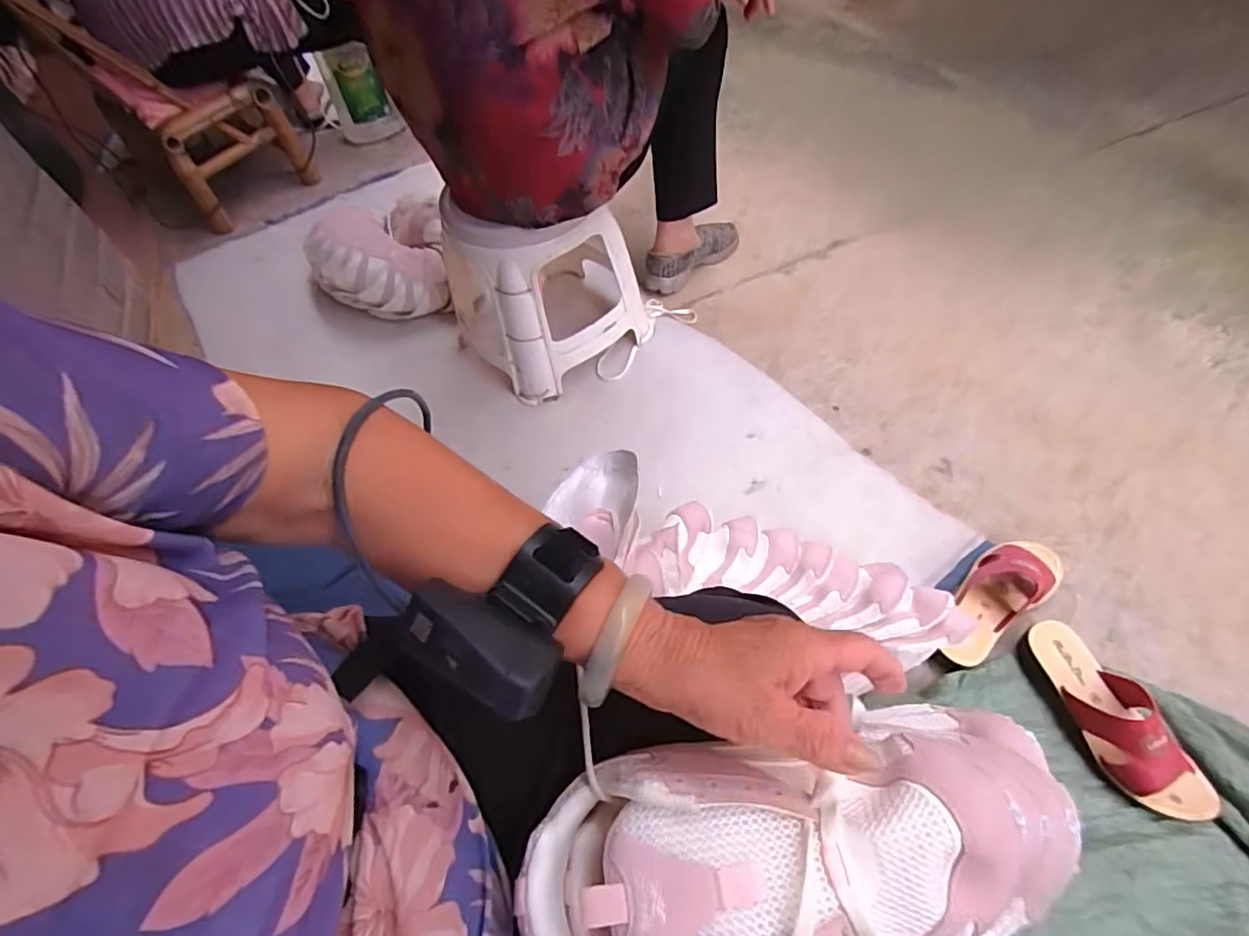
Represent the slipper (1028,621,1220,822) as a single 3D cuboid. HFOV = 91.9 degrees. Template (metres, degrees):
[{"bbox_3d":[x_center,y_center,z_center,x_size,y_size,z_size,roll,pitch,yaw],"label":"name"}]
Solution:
[{"bbox_3d":[0.563,0.279,0.690,0.089,0.069,0.229,-19,56,-8],"label":"slipper"}]

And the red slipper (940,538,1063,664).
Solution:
[{"bbox_3d":[0.481,0.165,0.785,0.231,0.063,0.086,-34,59,-17],"label":"red slipper"}]

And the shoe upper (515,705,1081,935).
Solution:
[{"bbox_3d":[0.090,0.196,0.304,0.273,0.070,0.115,-9,55,-2],"label":"shoe upper"}]

